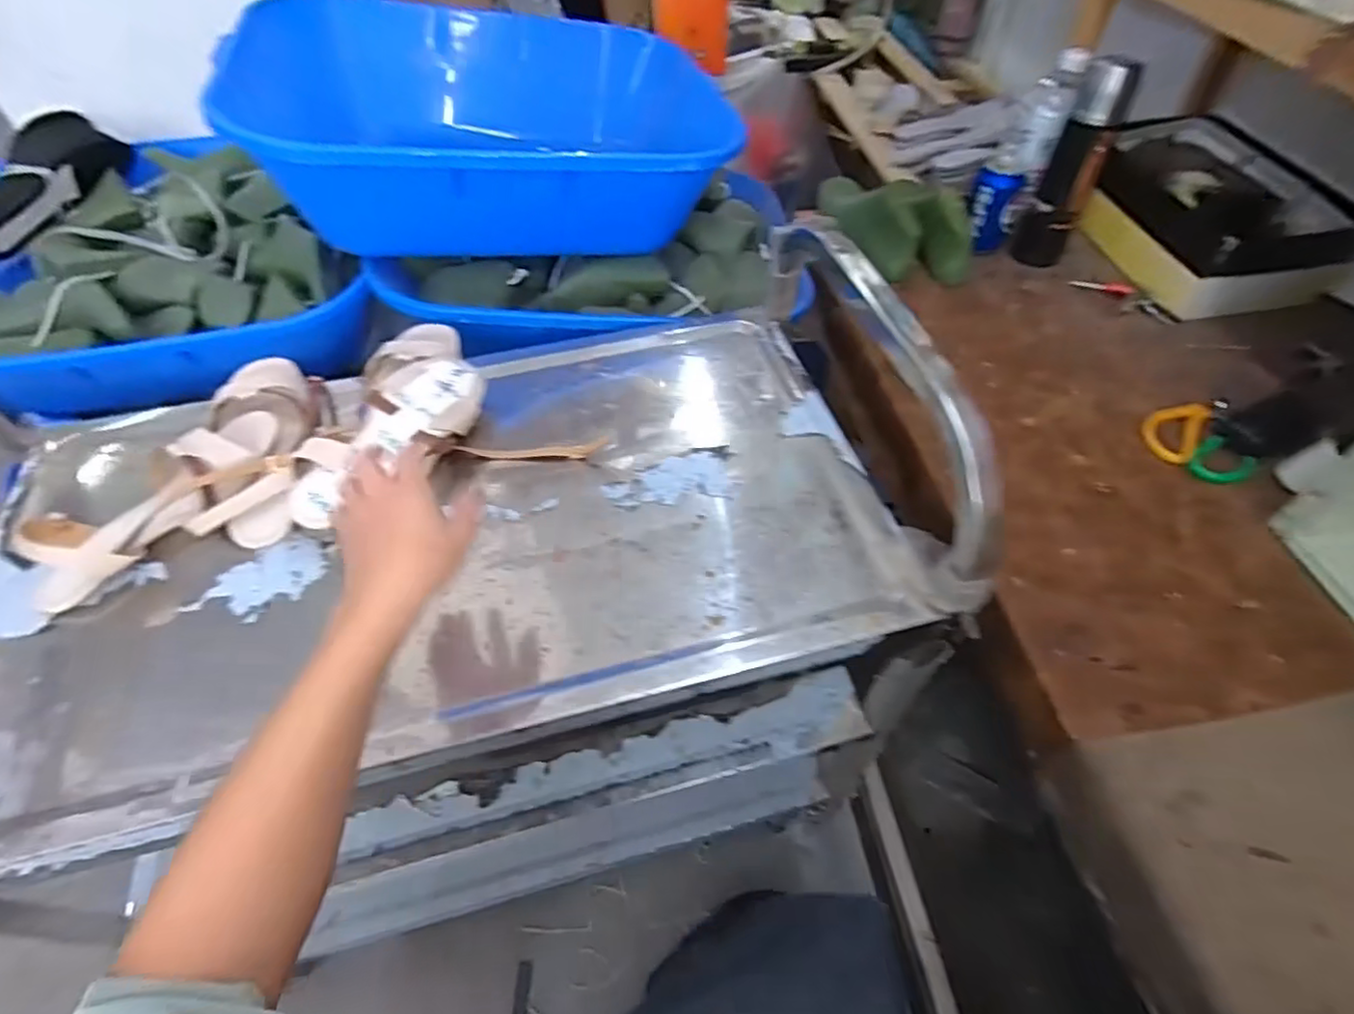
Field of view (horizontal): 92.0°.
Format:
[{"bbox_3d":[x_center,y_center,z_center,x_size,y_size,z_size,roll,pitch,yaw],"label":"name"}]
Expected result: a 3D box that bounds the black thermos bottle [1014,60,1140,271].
[{"bbox_3d":[0.523,-0.447,0.867,0.071,0.235,0.079,22,55,17],"label":"black thermos bottle"}]

